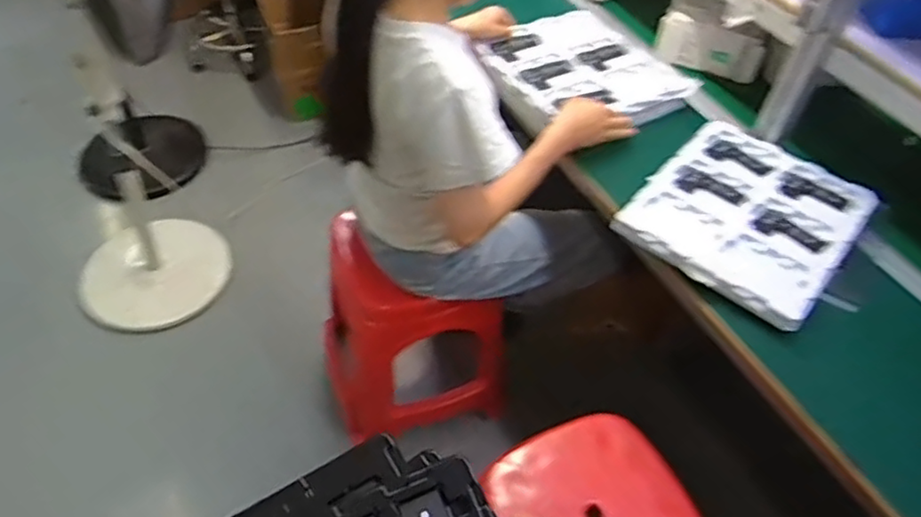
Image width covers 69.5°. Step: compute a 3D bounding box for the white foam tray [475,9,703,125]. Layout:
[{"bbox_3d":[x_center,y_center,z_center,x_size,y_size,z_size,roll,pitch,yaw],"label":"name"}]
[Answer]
[{"bbox_3d":[0.231,-0.354,1.241,0.332,0.037,0.306,-25,56,-24],"label":"white foam tray"}]

